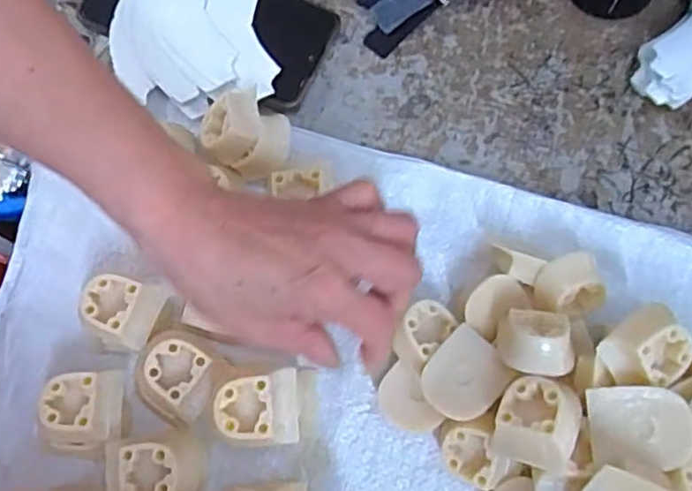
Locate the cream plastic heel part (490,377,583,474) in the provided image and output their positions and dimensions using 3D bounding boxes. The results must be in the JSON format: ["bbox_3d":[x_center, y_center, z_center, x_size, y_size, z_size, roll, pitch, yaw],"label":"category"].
[{"bbox_3d":[0.095,0.089,0.328,0.038,0.032,0.041,16,74,6],"label":"cream plastic heel part"}]

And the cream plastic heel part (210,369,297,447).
[{"bbox_3d":[-0.046,0.083,0.338,0.040,0.022,0.036,-2,73,1],"label":"cream plastic heel part"}]

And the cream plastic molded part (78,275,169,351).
[{"bbox_3d":[-0.127,0.039,0.374,0.039,0.030,0.037,0,73,1],"label":"cream plastic molded part"}]

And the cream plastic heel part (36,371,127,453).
[{"bbox_3d":[-0.141,0.091,0.359,0.038,0.031,0.039,-4,73,0],"label":"cream plastic heel part"}]

